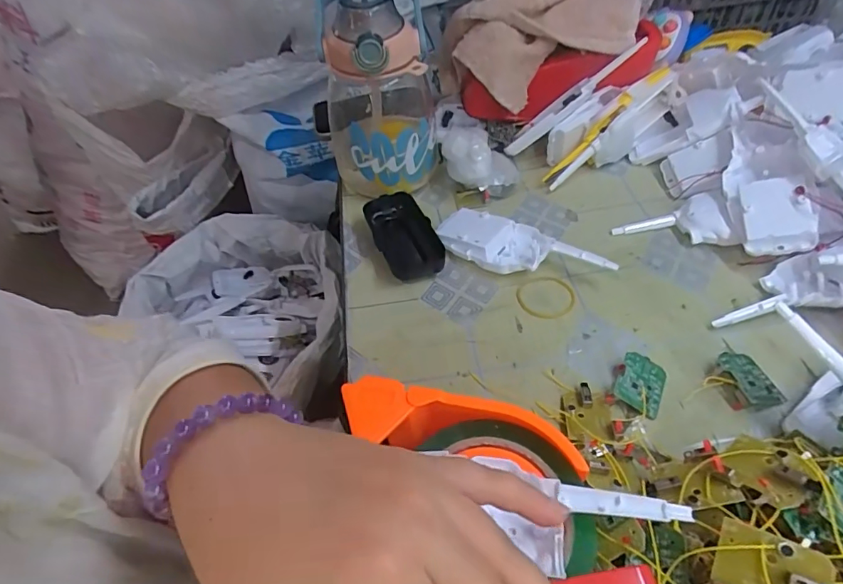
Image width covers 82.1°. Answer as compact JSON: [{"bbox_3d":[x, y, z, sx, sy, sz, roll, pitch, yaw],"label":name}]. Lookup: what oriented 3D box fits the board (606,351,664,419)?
[{"bbox_3d":[0.156,0.067,0.349,0.034,0.012,0.046,31,58,7],"label":"board"}]

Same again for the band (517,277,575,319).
[{"bbox_3d":[0.107,0.005,0.415,0.048,0.004,0.046,-2,48,2],"label":"band"}]

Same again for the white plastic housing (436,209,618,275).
[{"bbox_3d":[0.090,-0.041,0.442,0.156,0.026,0.061,14,50,17],"label":"white plastic housing"}]

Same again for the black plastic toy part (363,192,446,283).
[{"bbox_3d":[-0.015,-0.054,0.467,0.053,0.025,0.105,-19,49,-13],"label":"black plastic toy part"}]

